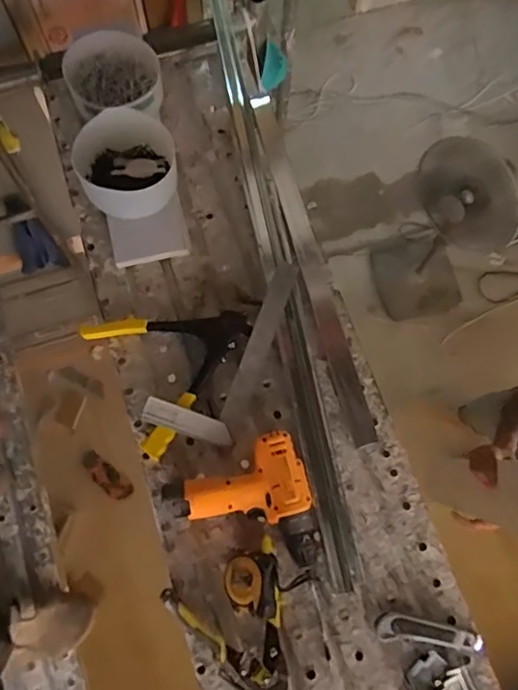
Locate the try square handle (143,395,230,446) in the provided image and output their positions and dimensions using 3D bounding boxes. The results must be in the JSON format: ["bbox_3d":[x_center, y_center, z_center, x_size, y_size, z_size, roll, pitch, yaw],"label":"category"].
[{"bbox_3d":[-0.104,0.115,0.790,0.134,0.019,0.036,22,72,-10],"label":"try square handle"}]

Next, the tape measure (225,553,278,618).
[{"bbox_3d":[-0.006,0.317,0.718,0.077,0.042,0.074,-13,72,25],"label":"tape measure"}]

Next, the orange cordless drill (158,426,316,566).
[{"bbox_3d":[-0.011,0.240,0.754,0.188,0.053,0.174,-25,74,-9],"label":"orange cordless drill"}]

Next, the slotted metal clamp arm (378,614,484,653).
[{"bbox_3d":[0.232,0.391,0.733,0.149,0.020,0.034,7,71,1],"label":"slotted metal clamp arm"}]

